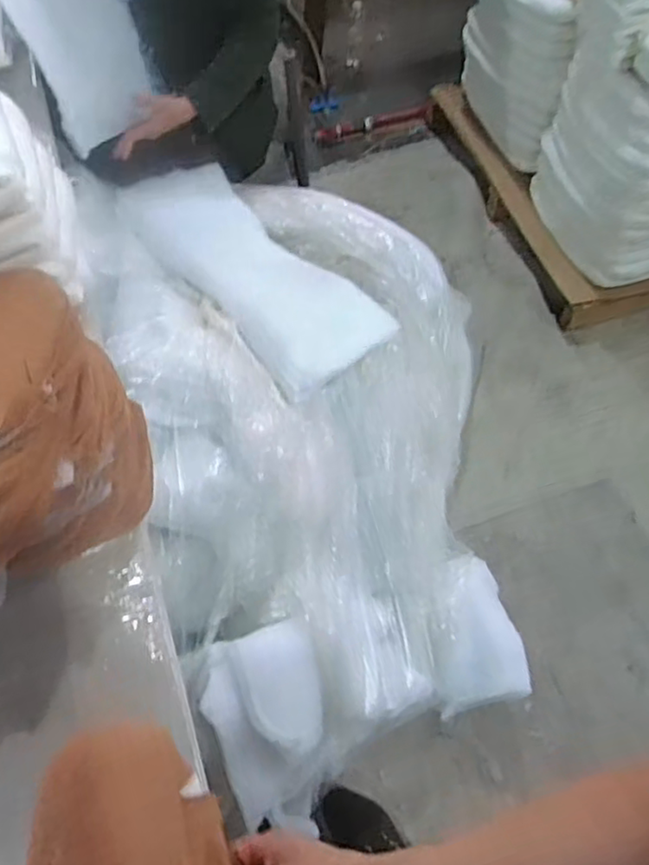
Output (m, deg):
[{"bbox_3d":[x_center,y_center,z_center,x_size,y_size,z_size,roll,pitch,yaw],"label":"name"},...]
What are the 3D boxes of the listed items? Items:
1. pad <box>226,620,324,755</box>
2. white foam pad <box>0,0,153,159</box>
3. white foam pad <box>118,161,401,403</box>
[{"bbox_3d":[-0.067,0.415,1.048,0.138,0.029,0.194,-5,70,-38],"label":"pad"},{"bbox_3d":[-0.479,-0.774,1.126,0.069,0.484,0.253,13,49,43],"label":"white foam pad"},{"bbox_3d":[-0.151,-0.310,1.271,0.543,0.140,0.274,39,68,19],"label":"white foam pad"}]

